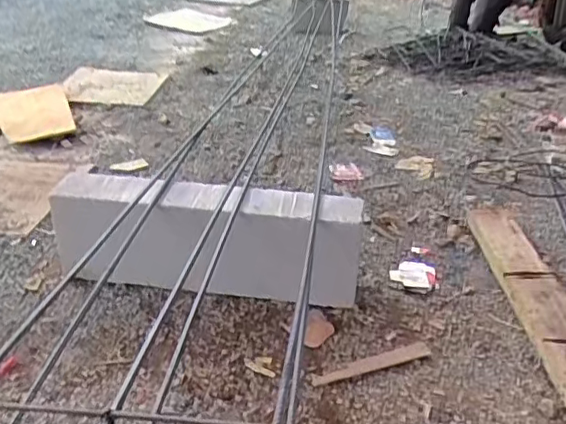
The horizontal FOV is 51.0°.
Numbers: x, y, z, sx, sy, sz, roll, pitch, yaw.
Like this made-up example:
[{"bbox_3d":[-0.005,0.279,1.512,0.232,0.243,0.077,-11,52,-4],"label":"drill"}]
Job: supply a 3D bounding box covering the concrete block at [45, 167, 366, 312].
[{"bbox_3d":[-0.144,0.052,1.151,0.574,0.220,0.103,5,31,3],"label":"concrete block"}]

